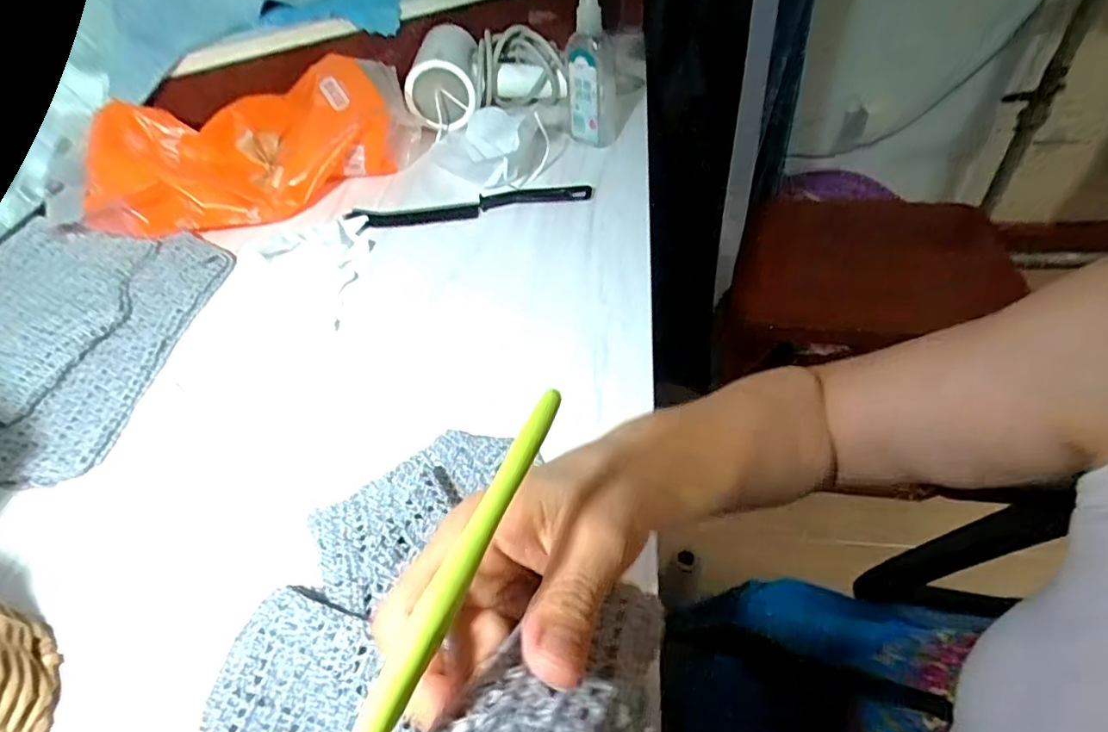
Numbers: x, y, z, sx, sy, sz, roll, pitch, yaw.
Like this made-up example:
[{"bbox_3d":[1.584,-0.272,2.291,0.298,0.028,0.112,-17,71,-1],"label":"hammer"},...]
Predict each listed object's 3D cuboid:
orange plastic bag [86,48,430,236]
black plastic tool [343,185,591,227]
[{"bbox_3d":[-0.284,-0.215,0.565,0.300,0.073,0.156,-22,50,-14],"label":"orange plastic bag"},{"bbox_3d":[-0.074,-0.144,0.534,0.217,0.012,0.024,-7,48,-2],"label":"black plastic tool"}]

